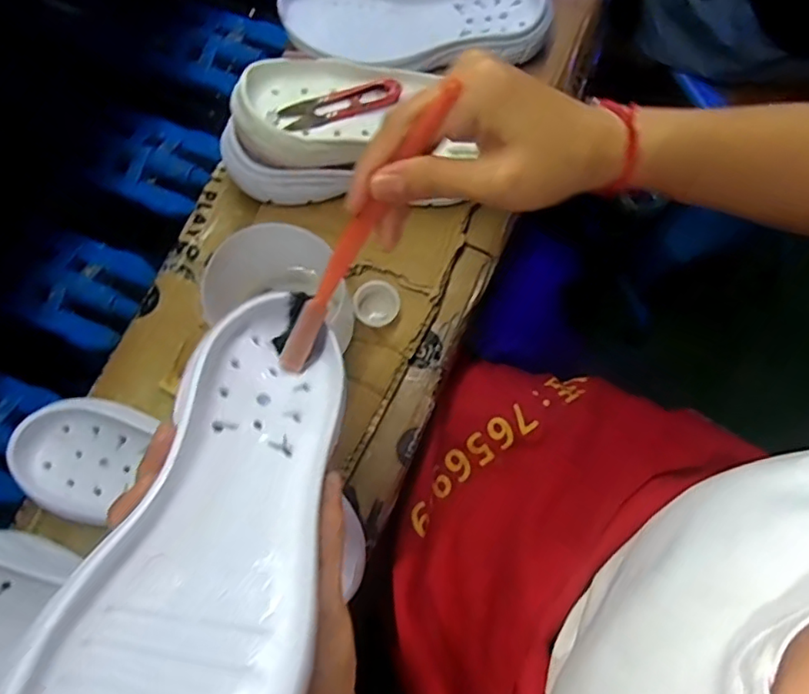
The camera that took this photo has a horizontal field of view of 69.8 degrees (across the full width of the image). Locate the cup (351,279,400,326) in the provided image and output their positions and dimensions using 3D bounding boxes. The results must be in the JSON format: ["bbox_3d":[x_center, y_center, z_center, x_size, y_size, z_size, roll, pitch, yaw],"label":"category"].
[{"bbox_3d":[-0.022,-0.034,0.457,0.034,0.014,0.037,1,74,-2],"label":"cup"}]

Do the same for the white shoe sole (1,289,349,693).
[{"bbox_3d":[-0.080,0.076,0.245,0.093,0.043,0.260,24,41,-13],"label":"white shoe sole"}]

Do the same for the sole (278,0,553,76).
[{"bbox_3d":[0.011,-0.291,0.527,0.237,0.038,0.090,0,74,-2],"label":"sole"}]

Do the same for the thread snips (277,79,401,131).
[{"bbox_3d":[-0.047,-0.186,0.446,0.095,0.014,0.027,-25,77,-9],"label":"thread snips"}]

